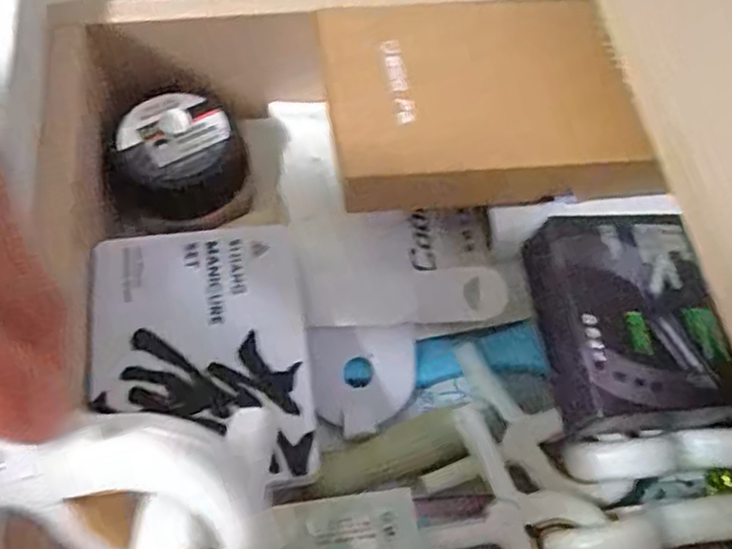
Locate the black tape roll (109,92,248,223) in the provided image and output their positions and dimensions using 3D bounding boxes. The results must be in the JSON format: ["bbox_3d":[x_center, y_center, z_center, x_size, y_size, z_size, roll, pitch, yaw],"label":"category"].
[{"bbox_3d":[-0.096,-0.060,0.357,0.063,0.027,0.057,-12,64,-8],"label":"black tape roll"}]

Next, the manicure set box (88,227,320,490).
[{"bbox_3d":[-0.070,0.035,0.301,0.089,0.018,0.115,-7,63,-6],"label":"manicure set box"}]

